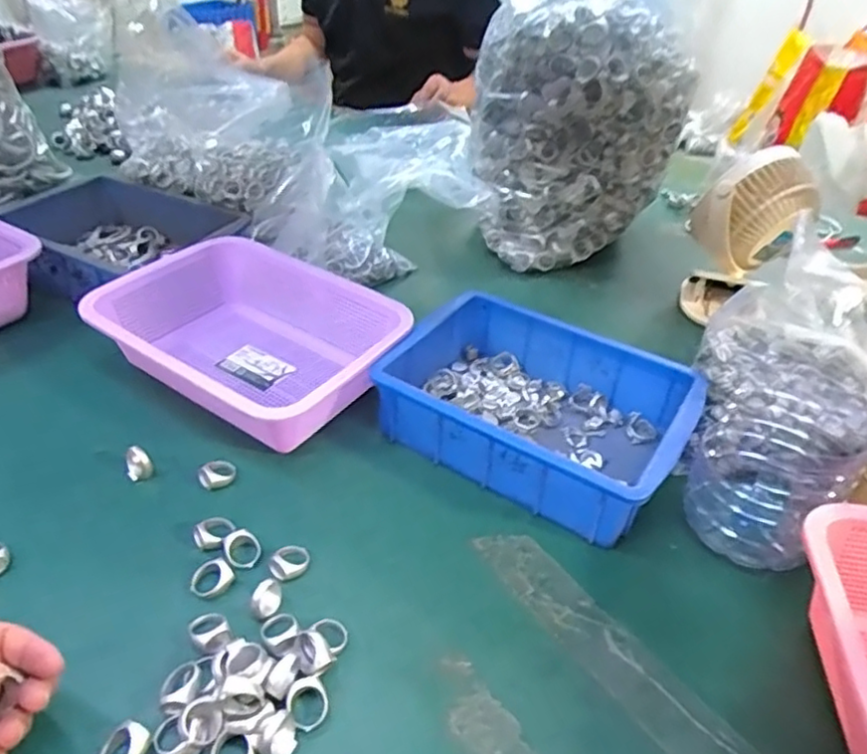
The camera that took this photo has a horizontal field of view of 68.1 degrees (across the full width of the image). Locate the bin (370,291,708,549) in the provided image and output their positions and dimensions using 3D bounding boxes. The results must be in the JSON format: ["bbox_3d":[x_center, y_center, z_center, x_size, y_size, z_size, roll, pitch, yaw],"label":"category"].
[{"bbox_3d":[0.090,0.028,0.566,0.241,0.078,0.178,24,42,22],"label":"bin"}]

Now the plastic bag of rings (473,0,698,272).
[{"bbox_3d":[0.165,-0.356,0.826,0.217,0.335,0.236,-8,40,-16],"label":"plastic bag of rings"}]

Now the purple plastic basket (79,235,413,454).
[{"bbox_3d":[-0.169,-0.032,0.614,0.266,0.086,0.202,22,41,21],"label":"purple plastic basket"}]

